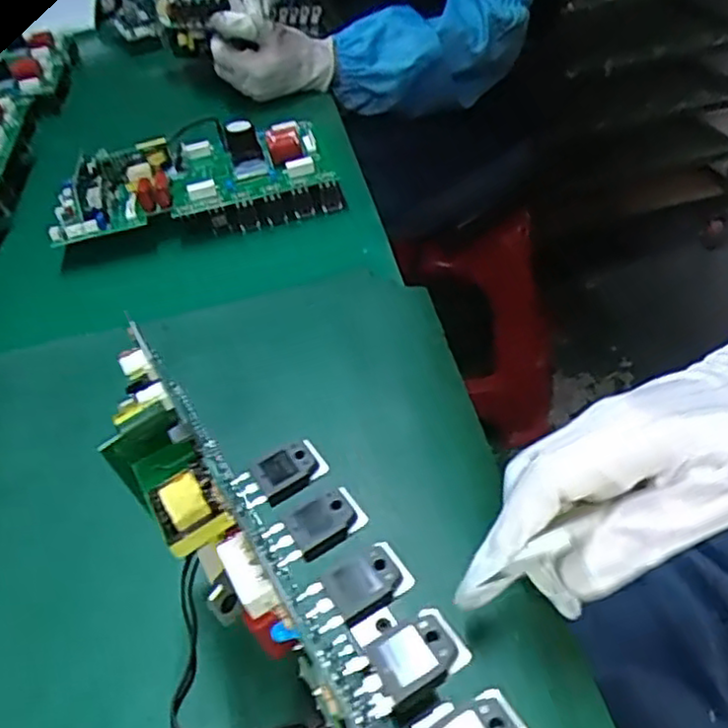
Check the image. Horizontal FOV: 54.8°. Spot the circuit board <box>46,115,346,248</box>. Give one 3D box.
[{"bbox_3d":[-0.140,-0.152,0.579,0.223,0.054,0.116,-15,41,-8],"label":"circuit board"}]

